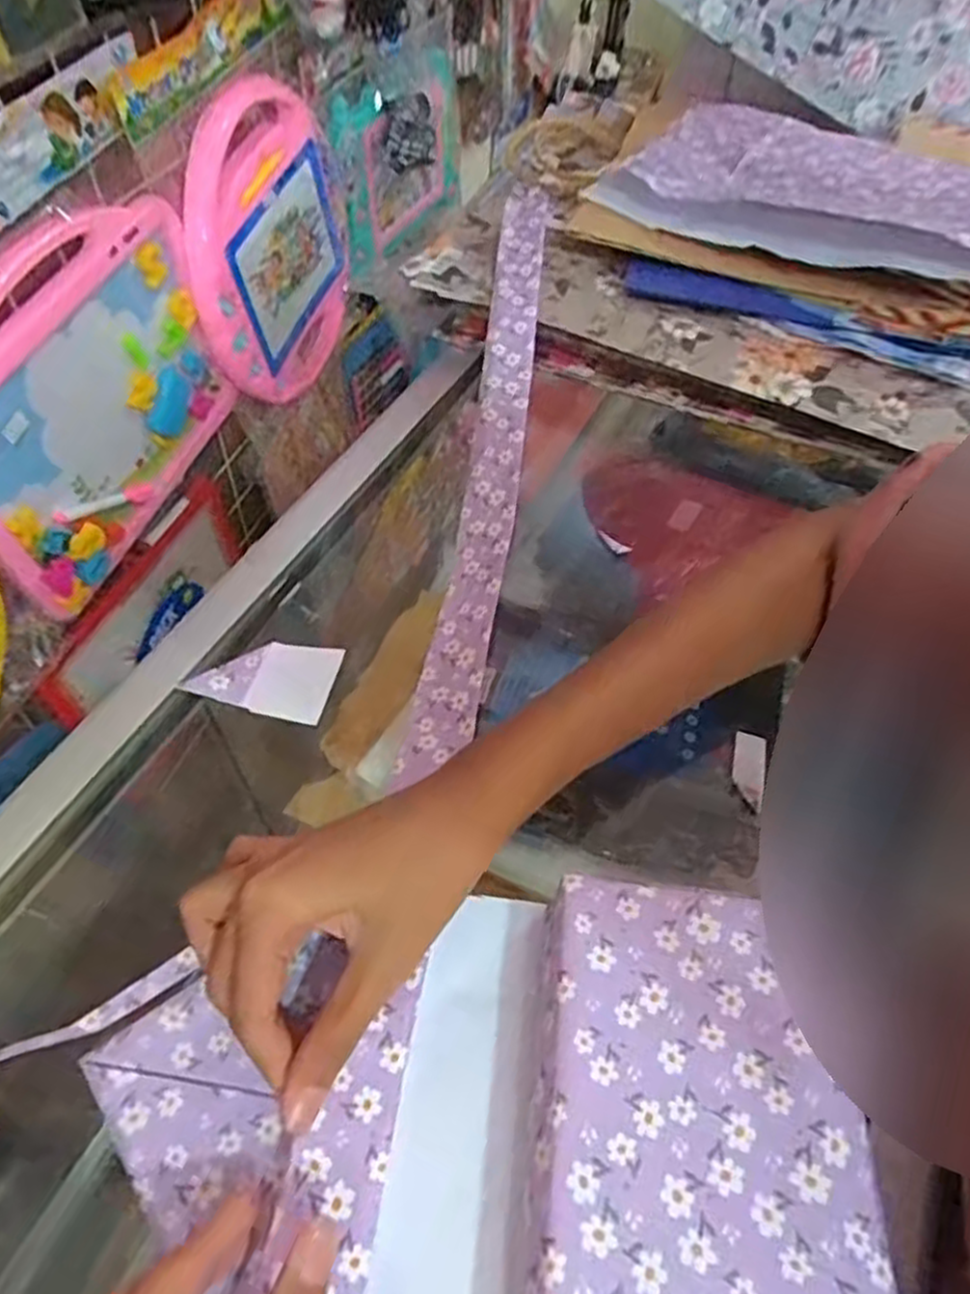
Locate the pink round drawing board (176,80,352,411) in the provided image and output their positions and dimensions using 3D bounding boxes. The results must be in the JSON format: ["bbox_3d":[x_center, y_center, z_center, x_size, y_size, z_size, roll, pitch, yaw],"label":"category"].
[{"bbox_3d":[-0.212,-0.391,0.765,0.036,0.278,0.258,13,53,6],"label":"pink round drawing board"}]

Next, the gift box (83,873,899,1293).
[{"bbox_3d":[-0.006,0.156,0.257,0.241,0.064,0.148,8,53,2],"label":"gift box"}]

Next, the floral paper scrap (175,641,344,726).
[{"bbox_3d":[-0.109,0.013,0.376,0.068,0.004,0.041,15,61,2],"label":"floral paper scrap"}]

